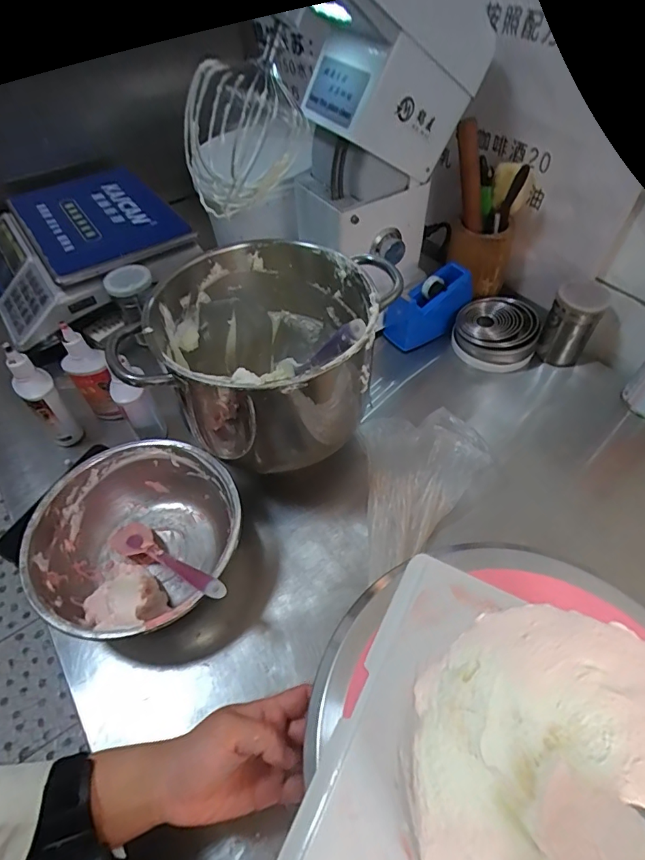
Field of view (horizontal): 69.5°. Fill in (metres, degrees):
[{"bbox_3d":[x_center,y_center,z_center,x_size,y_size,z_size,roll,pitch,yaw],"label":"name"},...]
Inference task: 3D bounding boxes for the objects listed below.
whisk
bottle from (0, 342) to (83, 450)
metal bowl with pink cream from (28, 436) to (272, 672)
[{"bbox_3d":[-0.103,-0.353,0.556,0.126,0.144,0.118,25,56,19],"label":"whisk"},{"bbox_3d":[-0.346,-0.035,0.582,0.038,0.166,0.038,-35,59,-23],"label":"bottle"},{"bbox_3d":[-0.179,0.133,0.508,0.228,0.114,0.211,33,59,24],"label":"metal bowl with pink cream"}]

